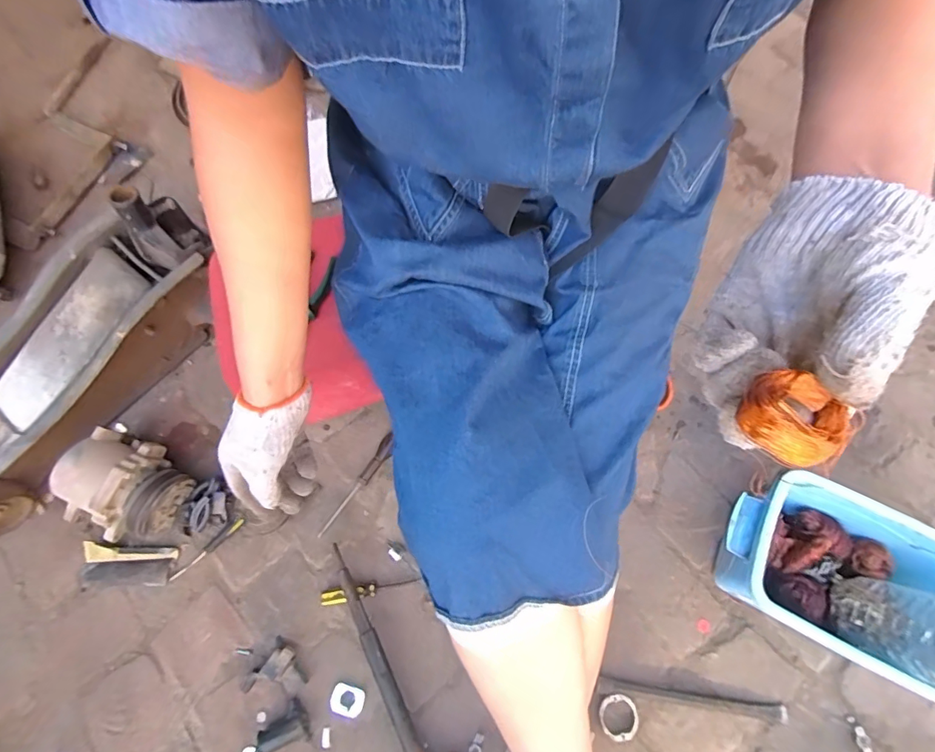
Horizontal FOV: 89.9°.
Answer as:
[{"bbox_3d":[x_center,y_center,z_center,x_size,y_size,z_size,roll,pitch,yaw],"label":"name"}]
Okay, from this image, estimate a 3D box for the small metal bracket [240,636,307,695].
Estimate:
[{"bbox_3d":[-0.270,0.426,0.662,0.070,0.031,0.075,34,72,12],"label":"small metal bracket"}]

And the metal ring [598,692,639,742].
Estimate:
[{"bbox_3d":[0.213,0.478,0.656,0.057,0.014,0.055,0,69,0],"label":"metal ring"}]

